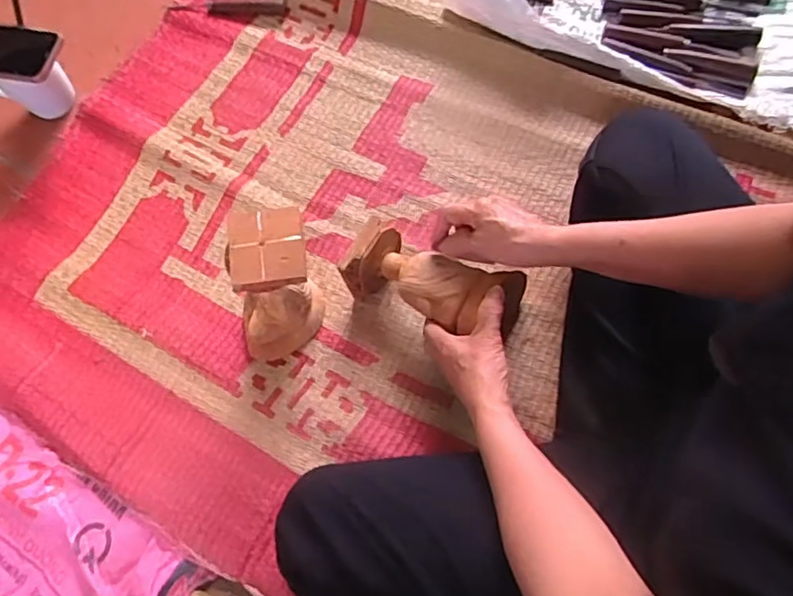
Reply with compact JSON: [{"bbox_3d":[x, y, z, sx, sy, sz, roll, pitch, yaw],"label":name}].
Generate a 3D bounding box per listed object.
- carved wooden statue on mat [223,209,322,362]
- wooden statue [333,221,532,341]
[{"bbox_3d":[-0.130,-0.008,0.655,0.092,0.172,0.094,-12,69,1],"label":"carved wooden statue on mat"},{"bbox_3d":[0.040,-0.015,0.667,0.189,0.080,0.086,18,71,15],"label":"wooden statue"}]

